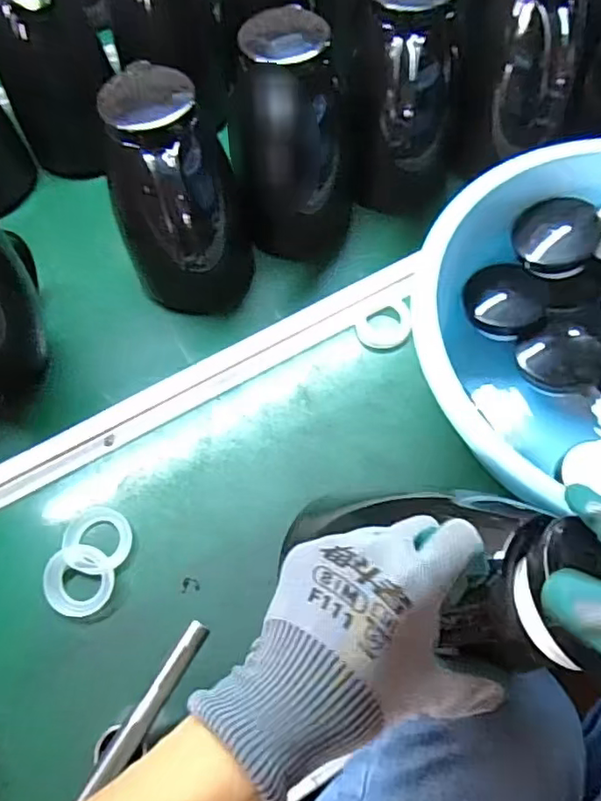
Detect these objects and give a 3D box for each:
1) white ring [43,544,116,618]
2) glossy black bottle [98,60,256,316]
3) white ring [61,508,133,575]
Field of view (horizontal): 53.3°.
[{"bbox_3d":[-0.189,0.154,0.513,0.056,0.018,0.055,-2,62,3],"label":"white ring"},{"bbox_3d":[-0.110,-0.174,0.584,0.094,0.240,0.124,21,66,14],"label":"glossy black bottle"},{"bbox_3d":[-0.180,0.123,0.533,0.058,0.010,0.058,-2,62,3],"label":"white ring"}]

